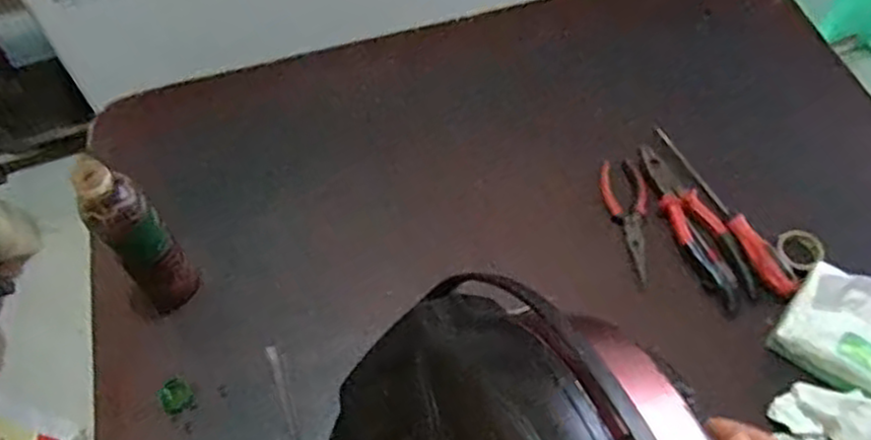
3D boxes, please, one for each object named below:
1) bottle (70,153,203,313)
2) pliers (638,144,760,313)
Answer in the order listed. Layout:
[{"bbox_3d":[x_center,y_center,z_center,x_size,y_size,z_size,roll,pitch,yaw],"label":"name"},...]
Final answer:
[{"bbox_3d":[-0.292,0.020,0.715,0.065,0.195,0.059,-38,64,-19],"label":"bottle"},{"bbox_3d":[0.284,-0.001,0.804,0.050,0.015,0.199,-17,59,-8],"label":"pliers"}]

